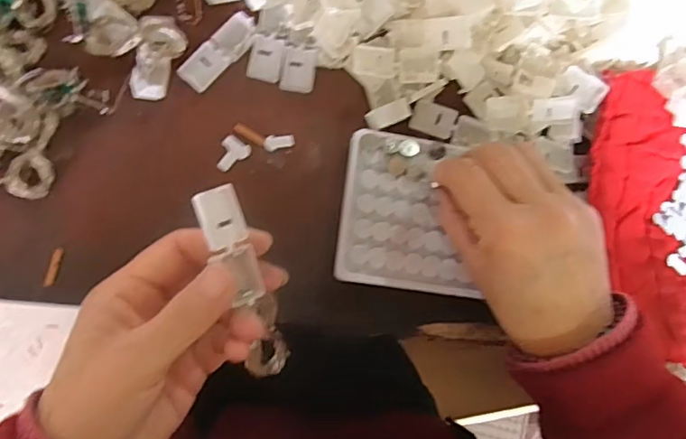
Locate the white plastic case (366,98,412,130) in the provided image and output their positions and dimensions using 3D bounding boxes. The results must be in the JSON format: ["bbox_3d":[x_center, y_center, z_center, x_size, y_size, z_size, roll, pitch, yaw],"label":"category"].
[{"bbox_3d":[0.030,-0.068,0.354,0.028,0.004,0.013,-20,90,8],"label":"white plastic case"}]

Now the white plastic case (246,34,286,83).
[{"bbox_3d":[-0.049,-0.104,0.351,0.021,0.004,0.028,12,81,-7],"label":"white plastic case"}]

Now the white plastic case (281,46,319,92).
[{"bbox_3d":[-0.029,-0.098,0.354,0.021,0.006,0.029,9,81,-7],"label":"white plastic case"}]

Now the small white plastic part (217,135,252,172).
[{"bbox_3d":[-0.070,-0.040,0.343,0.018,0.004,0.023,31,79,-3],"label":"small white plastic part"}]

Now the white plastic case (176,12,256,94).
[{"bbox_3d":[-0.078,-0.107,0.344,0.020,0.007,0.059,40,79,-2],"label":"white plastic case"}]

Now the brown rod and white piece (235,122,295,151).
[{"bbox_3d":[-0.050,-0.052,0.348,0.038,0.004,0.013,11,81,-7],"label":"brown rod and white piece"}]

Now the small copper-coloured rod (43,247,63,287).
[{"bbox_3d":[-0.169,0.028,0.317,0.005,0.004,0.023,15,80,-6],"label":"small copper-coloured rod"}]

